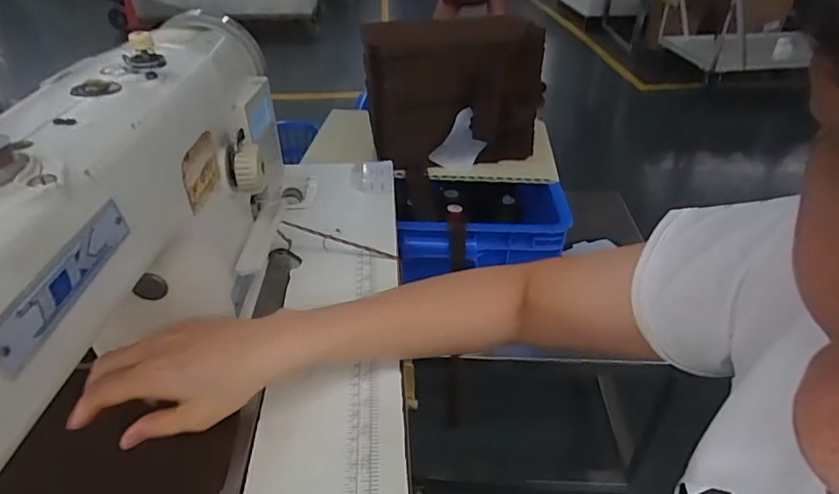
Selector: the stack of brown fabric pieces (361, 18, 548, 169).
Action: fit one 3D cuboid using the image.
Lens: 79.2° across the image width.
[{"bbox_3d":[0.052,-0.220,0.726,0.250,0.186,0.100,-1,36,-6],"label":"stack of brown fabric pieces"}]

